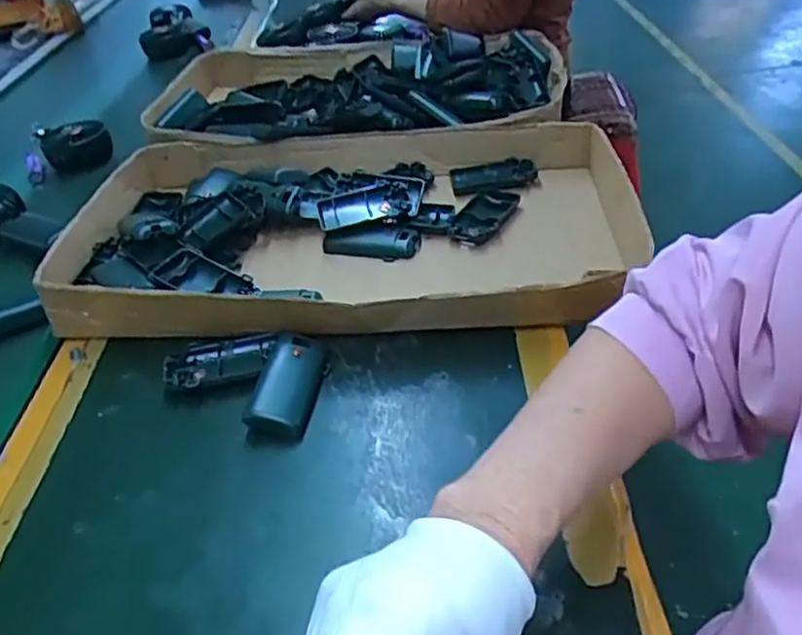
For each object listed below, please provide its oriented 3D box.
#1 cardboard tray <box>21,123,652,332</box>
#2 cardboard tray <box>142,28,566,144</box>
[{"bbox_3d":[-0.054,-0.096,0.671,0.511,0.063,0.316,-2,39,5],"label":"cardboard tray"},{"bbox_3d":[-0.050,-0.307,0.925,0.519,0.062,0.341,-4,37,7],"label":"cardboard tray"}]

